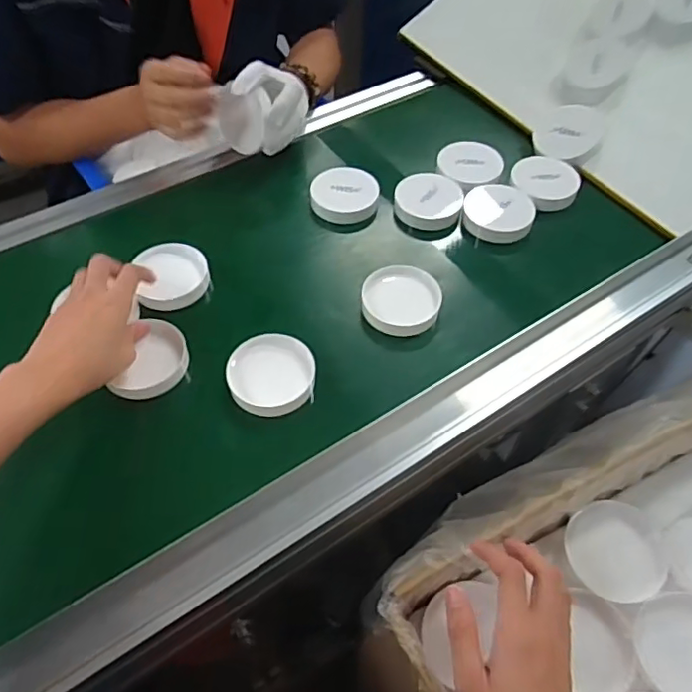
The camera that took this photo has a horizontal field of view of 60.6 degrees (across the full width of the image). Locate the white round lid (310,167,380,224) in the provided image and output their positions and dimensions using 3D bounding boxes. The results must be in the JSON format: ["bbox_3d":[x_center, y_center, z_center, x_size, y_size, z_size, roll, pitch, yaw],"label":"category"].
[{"bbox_3d":[0.000,-0.176,0.692,0.076,0.021,0.076,0,54,-1],"label":"white round lid"}]

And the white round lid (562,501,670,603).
[{"bbox_3d":[0.216,0.163,0.474,0.074,0.013,0.072,5,54,3],"label":"white round lid"}]

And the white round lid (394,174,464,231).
[{"bbox_3d":[0.095,-0.167,0.681,0.075,0.022,0.075,0,54,-1],"label":"white round lid"}]

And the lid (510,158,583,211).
[{"bbox_3d":[0.232,-0.192,0.689,0.077,0.012,0.078,0,54,-1],"label":"lid"}]

